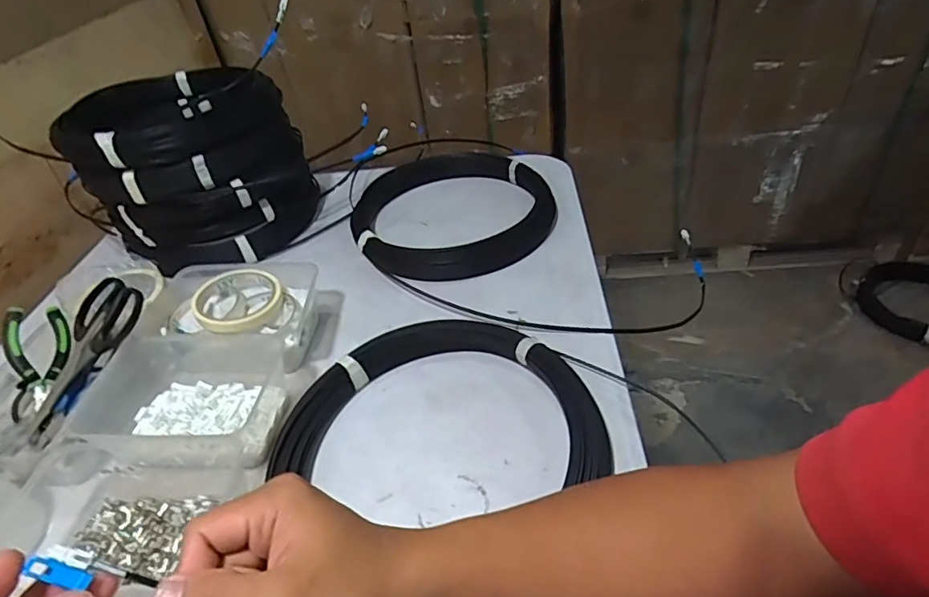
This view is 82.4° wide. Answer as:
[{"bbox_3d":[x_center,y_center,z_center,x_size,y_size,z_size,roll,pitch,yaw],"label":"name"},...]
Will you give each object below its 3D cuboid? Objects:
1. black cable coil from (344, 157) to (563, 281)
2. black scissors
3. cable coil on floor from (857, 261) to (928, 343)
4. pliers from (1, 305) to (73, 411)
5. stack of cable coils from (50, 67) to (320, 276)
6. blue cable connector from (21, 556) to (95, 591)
[{"bbox_3d":[-0.018,-0.123,0.760,0.292,0.051,0.261,-3,41,9],"label":"black cable coil"},{"bbox_3d":[-0.387,0.060,0.535,0.060,0.022,0.170,25,82,26],"label":"black scissors"},{"bbox_3d":[1.268,0.005,1.472,0.333,0.054,0.284,-20,41,-13],"label":"cable coil on floor"},{"bbox_3d":[-0.437,0.058,0.545,0.056,0.018,0.105,4,67,-53],"label":"pliers"},{"bbox_3d":[-0.373,-0.182,0.769,0.256,0.213,0.262,-8,39,1],"label":"stack of cable coils"},{"bbox_3d":[-0.171,0.116,0.223,0.024,0.004,0.008,30,39,-17],"label":"blue cable connector"}]

